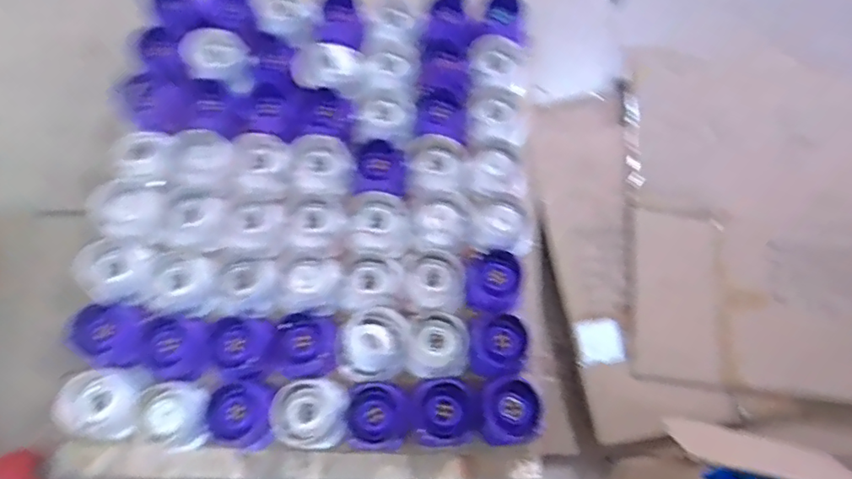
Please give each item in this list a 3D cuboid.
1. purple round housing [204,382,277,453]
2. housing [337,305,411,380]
[{"bbox_3d":[-0.378,0.363,1.136,0.135,0.042,0.130,1,71,-2],"label":"purple round housing"},{"bbox_3d":[-0.114,0.225,1.195,0.140,0.042,0.151,11,71,1],"label":"housing"}]

